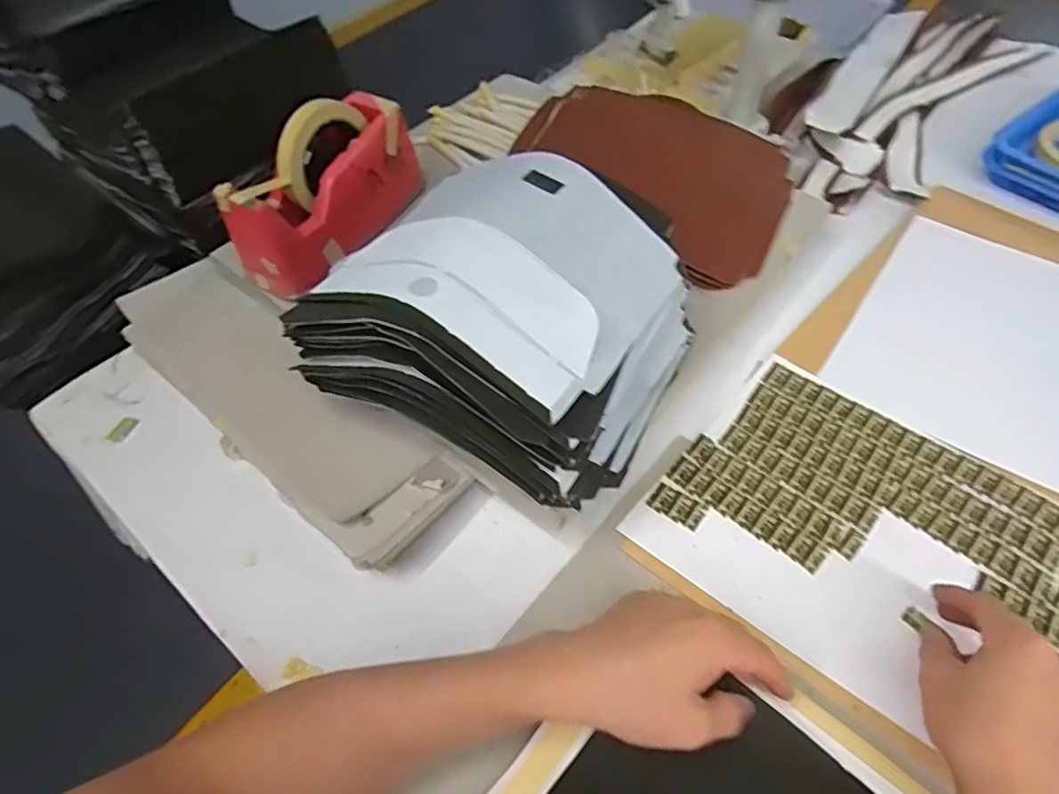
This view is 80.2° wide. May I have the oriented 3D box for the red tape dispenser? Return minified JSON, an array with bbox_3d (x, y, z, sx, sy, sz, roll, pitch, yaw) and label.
[{"bbox_3d":[-0.189,-0.198,0.593,0.067,0.118,0.203,30,61,24],"label":"red tape dispenser"}]

